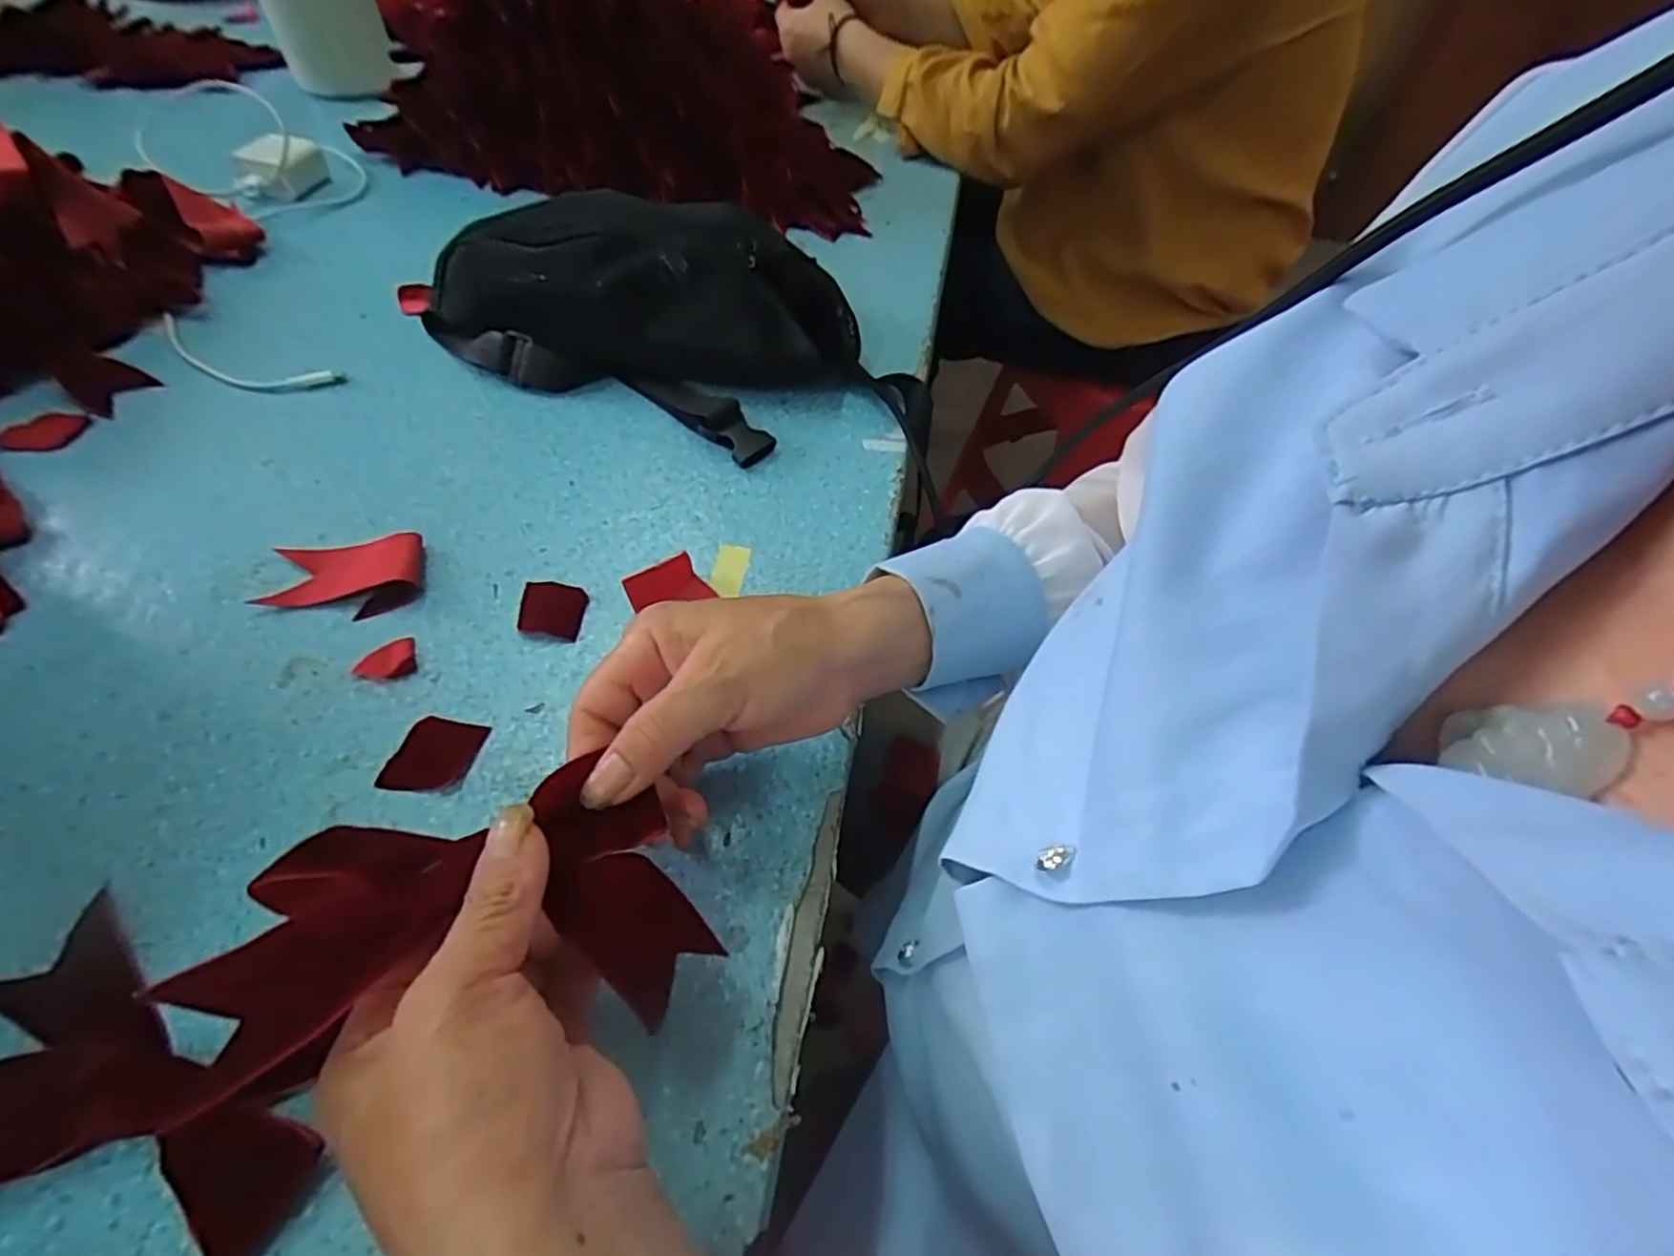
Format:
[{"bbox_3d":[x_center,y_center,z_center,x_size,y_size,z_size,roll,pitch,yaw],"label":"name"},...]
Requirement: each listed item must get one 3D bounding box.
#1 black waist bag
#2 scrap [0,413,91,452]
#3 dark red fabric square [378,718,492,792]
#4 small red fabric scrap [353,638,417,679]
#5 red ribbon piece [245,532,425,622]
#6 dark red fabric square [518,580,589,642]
[{"bbox_3d":[-0.105,-0.214,0.472,0.341,0.081,0.162,22,55,11],"label":"black waist bag"},{"bbox_3d":[-0.465,-0.115,0.420,0.030,0.006,0.041,33,58,19],"label":"scrap"},{"bbox_3d":[-0.176,0.055,0.312,0.033,0.004,0.035,10,54,3],"label":"dark red fabric square"},{"bbox_3d":[-0.215,0.016,0.340,0.026,0.004,0.022,-20,57,-18],"label":"small red fabric scrap"},{"bbox_3d":[-0.250,-0.026,0.363,0.072,0.006,0.048,-9,55,-11],"label":"red ribbon piece"},{"bbox_3d":[-0.145,-0.010,0.363,0.033,0.004,0.034,7,50,-3],"label":"dark red fabric square"}]

